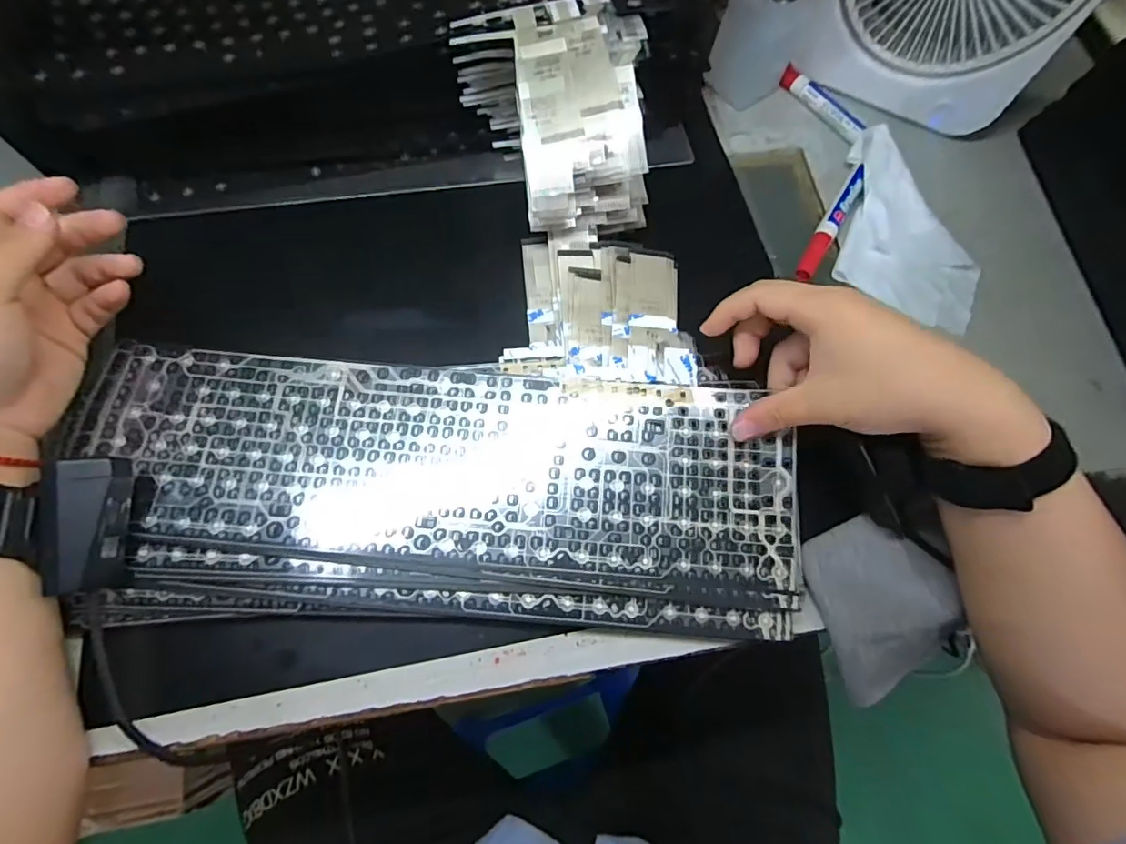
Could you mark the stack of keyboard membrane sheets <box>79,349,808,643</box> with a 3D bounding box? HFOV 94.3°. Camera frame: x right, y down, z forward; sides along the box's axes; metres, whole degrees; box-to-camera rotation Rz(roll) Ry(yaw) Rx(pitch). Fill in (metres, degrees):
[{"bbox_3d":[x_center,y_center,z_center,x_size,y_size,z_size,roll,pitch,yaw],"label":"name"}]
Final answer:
[{"bbox_3d":[-0.073,0.042,0.320,0.423,0.022,0.160,6,69,0],"label":"stack of keyboard membrane sheets"}]

